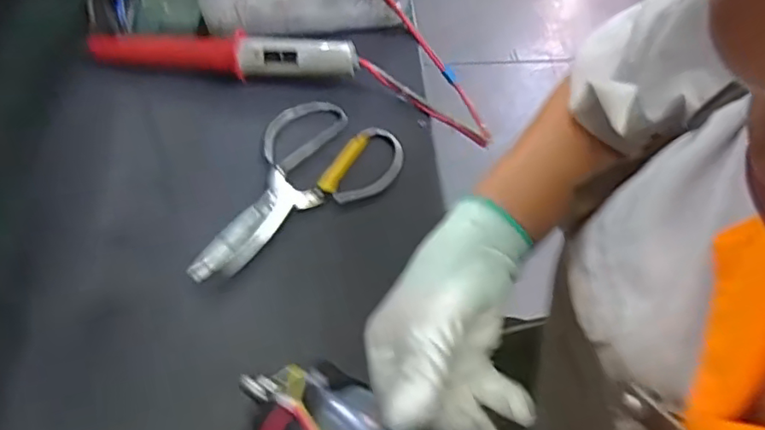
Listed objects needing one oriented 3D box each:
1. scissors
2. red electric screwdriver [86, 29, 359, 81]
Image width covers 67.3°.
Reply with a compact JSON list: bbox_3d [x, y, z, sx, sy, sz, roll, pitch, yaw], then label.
[{"bbox_3d":[-0.080,-0.034,0.475,0.200,0.012,0.114,-30,61,-22],"label":"scissors"},{"bbox_3d":[-0.150,-0.152,0.541,0.256,0.041,0.042,9,54,3],"label":"red electric screwdriver"}]

